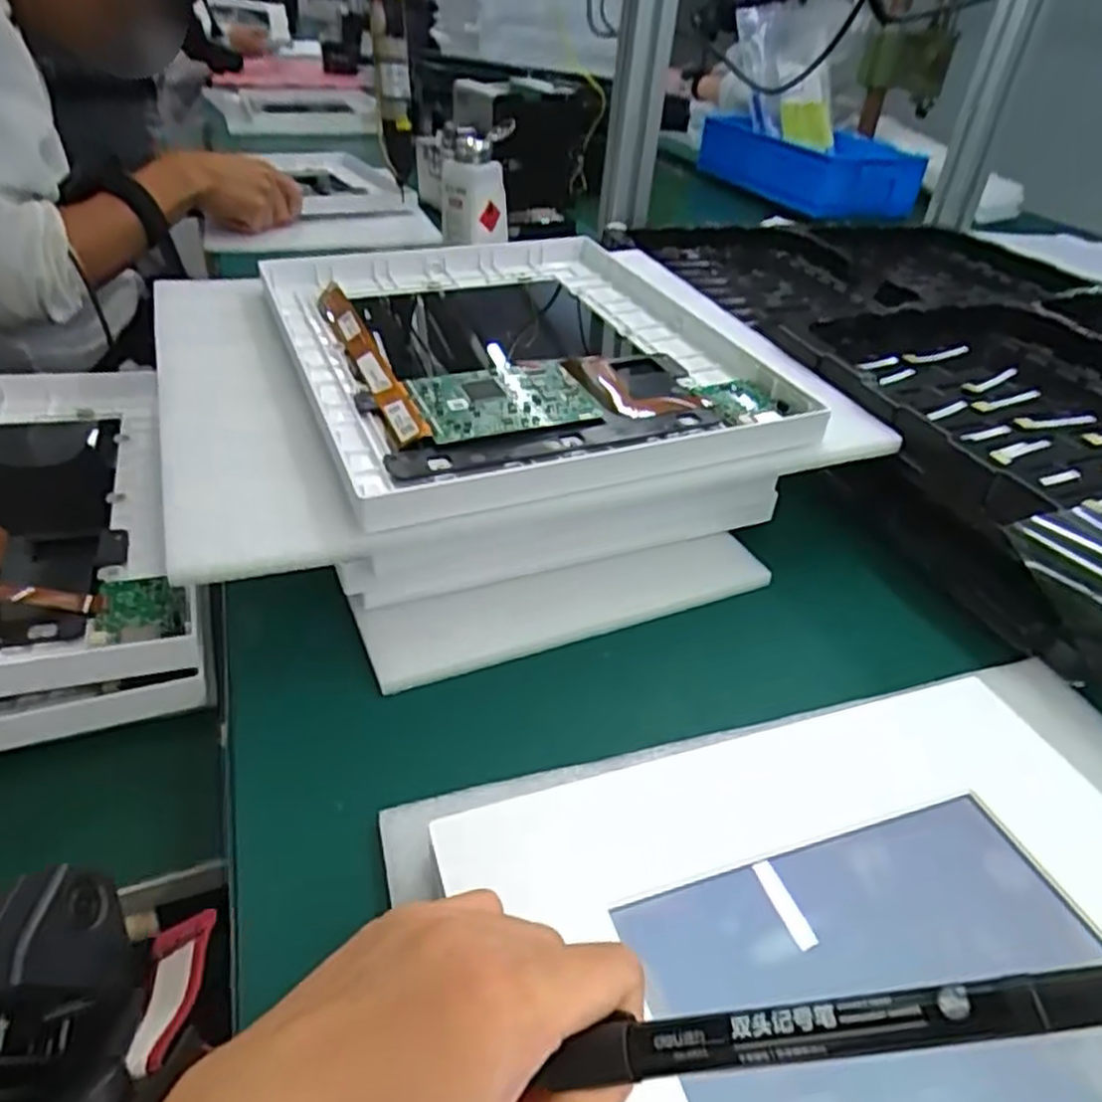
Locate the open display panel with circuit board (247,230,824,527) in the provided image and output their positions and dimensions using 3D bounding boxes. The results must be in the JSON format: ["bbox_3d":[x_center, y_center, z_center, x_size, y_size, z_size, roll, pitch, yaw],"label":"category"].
[{"bbox_3d":[-0.020,-0.130,0.484,0.257,0.026,0.313,-10,39,-20],"label":"open display panel with circuit board"}]

